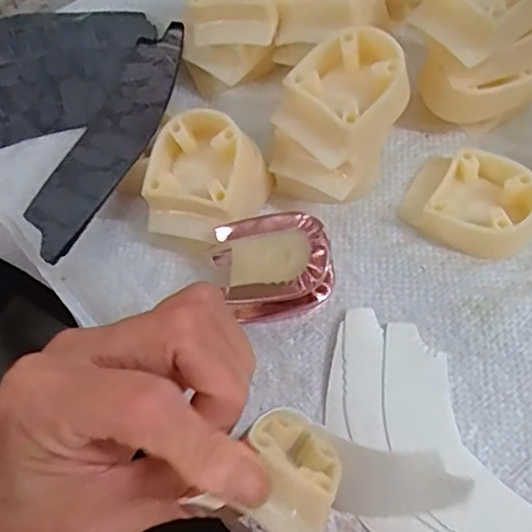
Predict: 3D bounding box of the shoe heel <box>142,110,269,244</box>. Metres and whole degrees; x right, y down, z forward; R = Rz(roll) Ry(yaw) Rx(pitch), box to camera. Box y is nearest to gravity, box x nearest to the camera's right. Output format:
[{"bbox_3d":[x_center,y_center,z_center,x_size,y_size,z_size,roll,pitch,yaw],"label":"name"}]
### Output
[{"bbox_3d":[-0.029,-0.039,0.282,0.053,0.045,0.052,-1,64,3],"label":"shoe heel"}]

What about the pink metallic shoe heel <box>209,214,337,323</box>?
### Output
[{"bbox_3d":[0.004,0.001,0.264,0.049,0.042,0.042,-8,64,0],"label":"pink metallic shoe heel"}]

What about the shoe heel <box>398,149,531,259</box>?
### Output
[{"bbox_3d":[0.104,-0.032,0.283,0.063,0.022,0.047,31,70,17],"label":"shoe heel"}]

